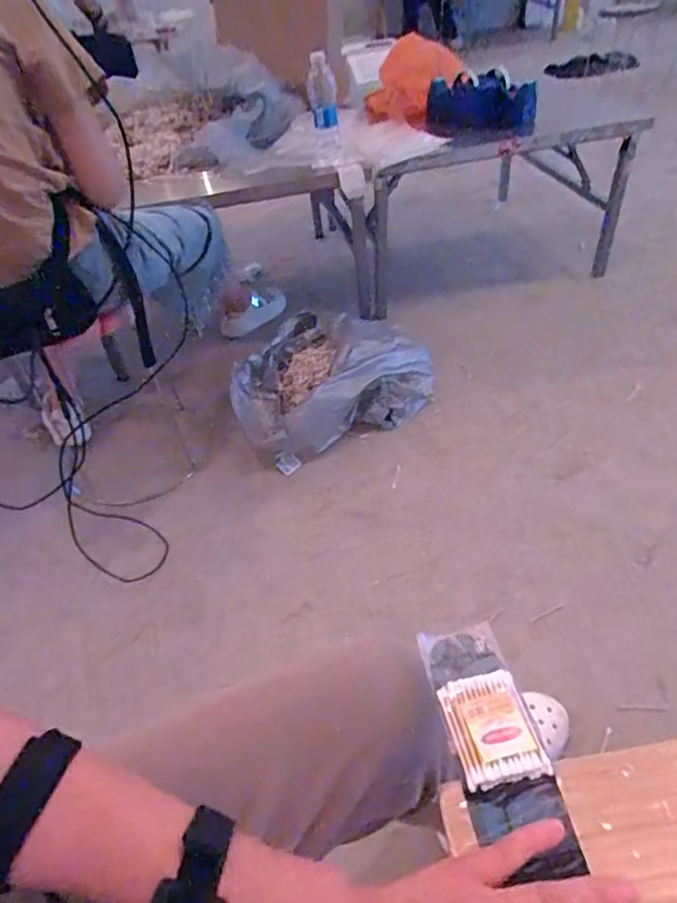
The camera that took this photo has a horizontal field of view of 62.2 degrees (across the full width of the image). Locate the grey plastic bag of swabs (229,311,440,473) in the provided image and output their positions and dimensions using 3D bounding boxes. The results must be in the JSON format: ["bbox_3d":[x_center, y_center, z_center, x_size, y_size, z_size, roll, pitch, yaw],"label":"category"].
[{"bbox_3d":[-0.034,-0.200,1.472,0.495,0.155,0.415,-21,46,-14],"label":"grey plastic bag of swabs"}]

